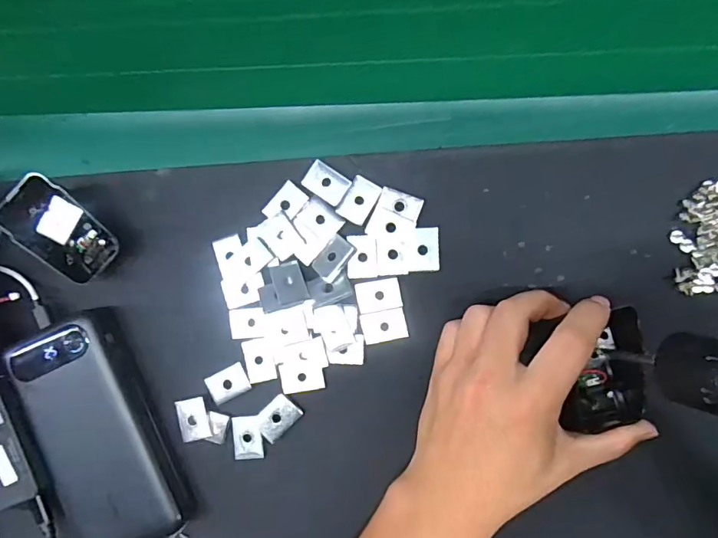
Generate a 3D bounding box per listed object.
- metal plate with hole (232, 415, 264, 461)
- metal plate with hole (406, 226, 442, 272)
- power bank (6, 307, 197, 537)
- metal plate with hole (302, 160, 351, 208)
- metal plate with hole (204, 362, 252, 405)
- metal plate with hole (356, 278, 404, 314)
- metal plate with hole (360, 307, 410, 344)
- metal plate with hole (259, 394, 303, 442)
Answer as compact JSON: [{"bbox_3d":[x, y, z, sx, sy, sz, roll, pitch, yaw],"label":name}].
[{"bbox_3d":[-0.074,0.112,0.315,0.020,0.004,0.028,-6,90,6],"label":"metal plate with hole"},{"bbox_3d":[0.041,-0.013,0.303,0.021,0.004,0.028,-4,90,6],"label":"metal plate with hole"},{"bbox_3d":[-0.176,0.111,0.312,0.085,0.024,0.153,-25,88,6],"label":"power bank"},{"bbox_3d":[-0.021,-0.056,0.310,0.028,0.004,0.020,34,94,5],"label":"metal plate with hole"},{"bbox_3d":[-0.087,0.076,0.315,0.027,0.004,0.020,-26,88,6],"label":"metal plate with hole"},{"bbox_3d":[0.013,0.017,0.306,0.028,0.004,0.020,-9,90,6],"label":"metal plate with hole"},{"bbox_3d":[0.016,0.037,0.304,0.028,0.004,0.020,-11,89,6],"label":"metal plate with hole"},{"bbox_3d":[-0.053,0.098,0.311,0.020,0.004,0.028,45,95,4],"label":"metal plate with hole"}]

